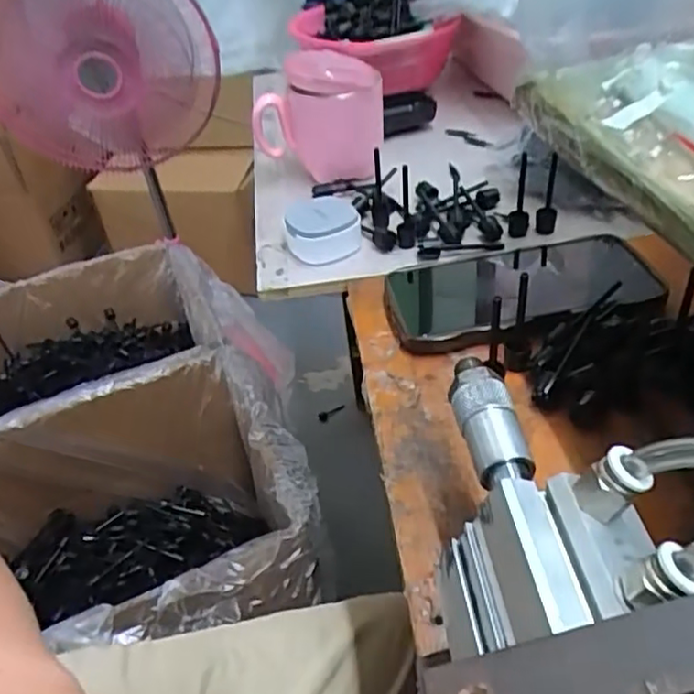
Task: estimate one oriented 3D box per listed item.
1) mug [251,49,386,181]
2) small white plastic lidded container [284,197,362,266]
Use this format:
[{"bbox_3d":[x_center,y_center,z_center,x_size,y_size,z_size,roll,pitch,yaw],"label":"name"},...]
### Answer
[{"bbox_3d":[-0.026,-0.197,0.557,0.113,0.105,0.070,-6,40,2],"label":"mug"},{"bbox_3d":[-0.018,-0.088,0.488,0.050,0.028,0.050,-4,40,4],"label":"small white plastic lidded container"}]

